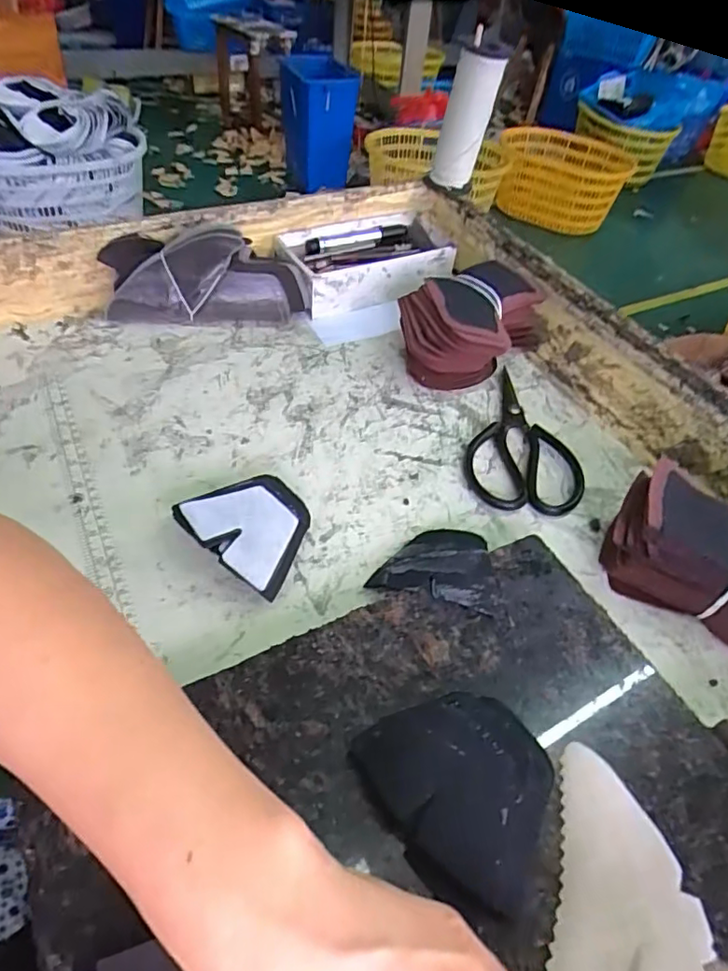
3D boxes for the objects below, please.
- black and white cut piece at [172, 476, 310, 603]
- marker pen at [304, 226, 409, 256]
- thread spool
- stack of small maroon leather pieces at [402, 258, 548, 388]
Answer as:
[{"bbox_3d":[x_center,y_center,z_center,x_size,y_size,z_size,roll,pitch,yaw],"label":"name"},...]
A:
[{"bbox_3d":[-0.082,0.029,0.422,0.104,0.038,0.076,36,55,24],"label":"black and white cut piece"},{"bbox_3d":[-0.006,-0.293,0.686,0.135,0.016,0.013,-20,54,-23],"label":"marker pen"},{"bbox_3d":[0.113,-0.402,0.631,0.056,0.138,0.051,3,49,-3],"label":"thread spool"},{"bbox_3d":[0.102,-0.162,0.589,0.114,0.081,0.169,26,52,17],"label":"stack of small maroon leather pieces"}]

